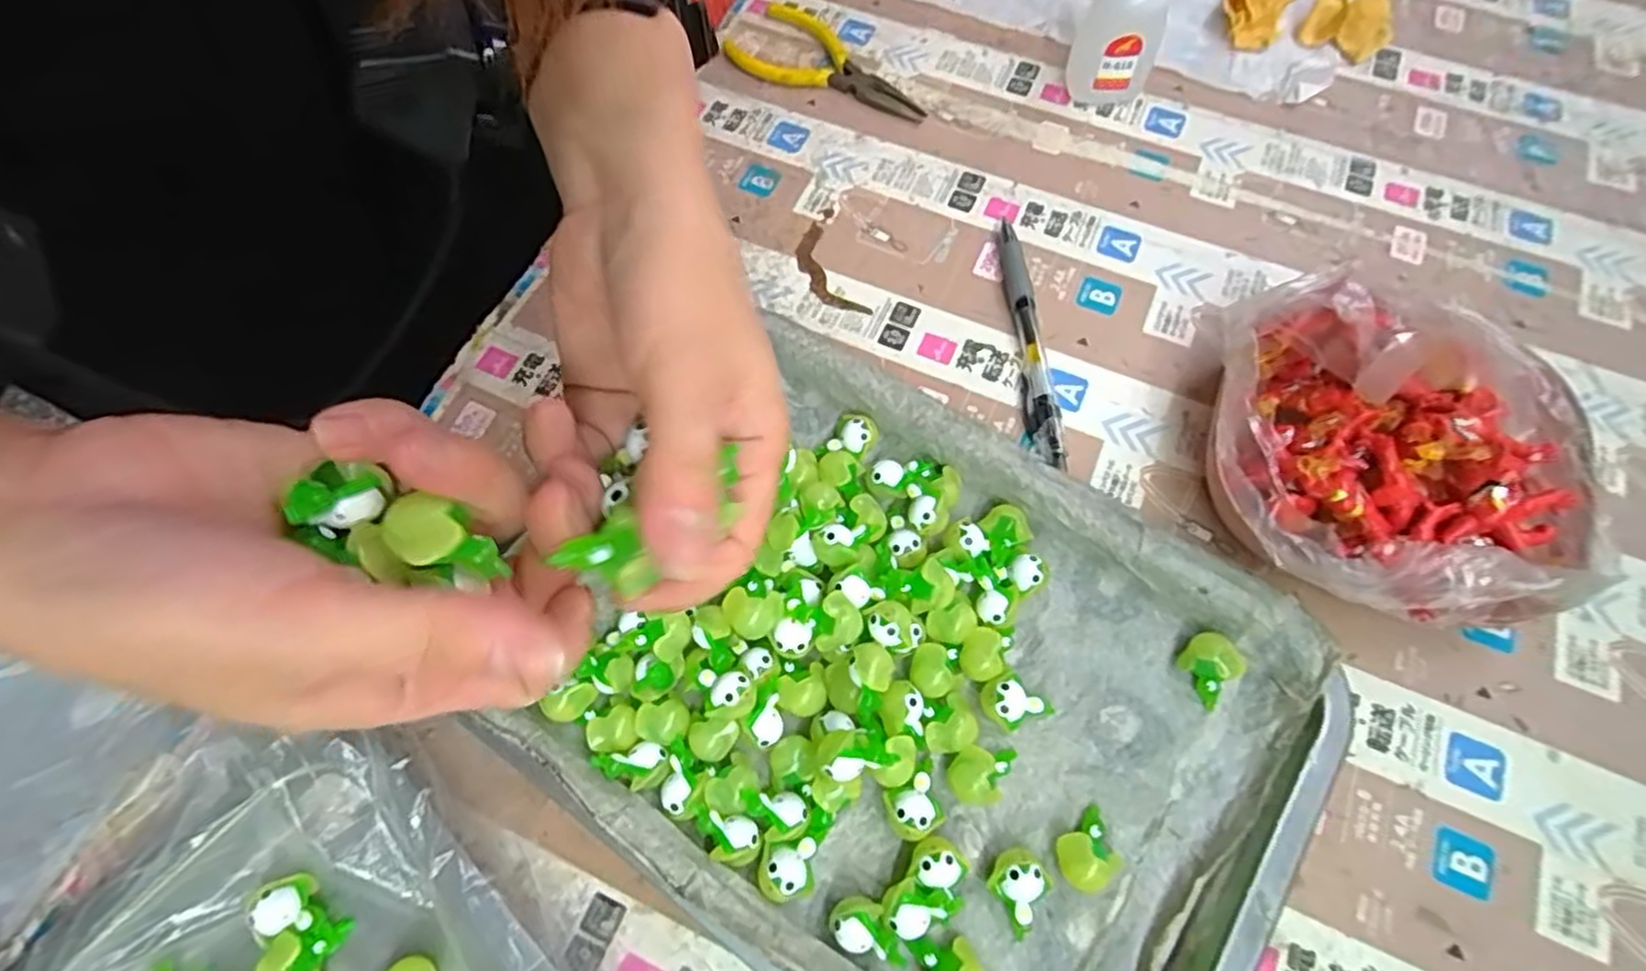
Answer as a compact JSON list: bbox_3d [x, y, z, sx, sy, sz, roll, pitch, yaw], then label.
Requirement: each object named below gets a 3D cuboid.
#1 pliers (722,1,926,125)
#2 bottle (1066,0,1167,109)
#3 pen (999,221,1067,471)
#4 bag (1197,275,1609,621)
[{"bbox_3d":[0.004,-0.247,0.437,0.129,0.006,0.059,37,71,15],"label":"pliers"},{"bbox_3d":[0.160,-0.251,0.381,0.038,0.100,0.030,-12,66,-5],"label":"bottle"},{"bbox_3d":[0.099,-0.072,0.355,0.014,0.010,0.139,-2,66,0],"label":"pen"},{"bbox_3d":[0.229,-0.019,0.295,0.139,0.070,0.151,7,66,4],"label":"bag"}]

